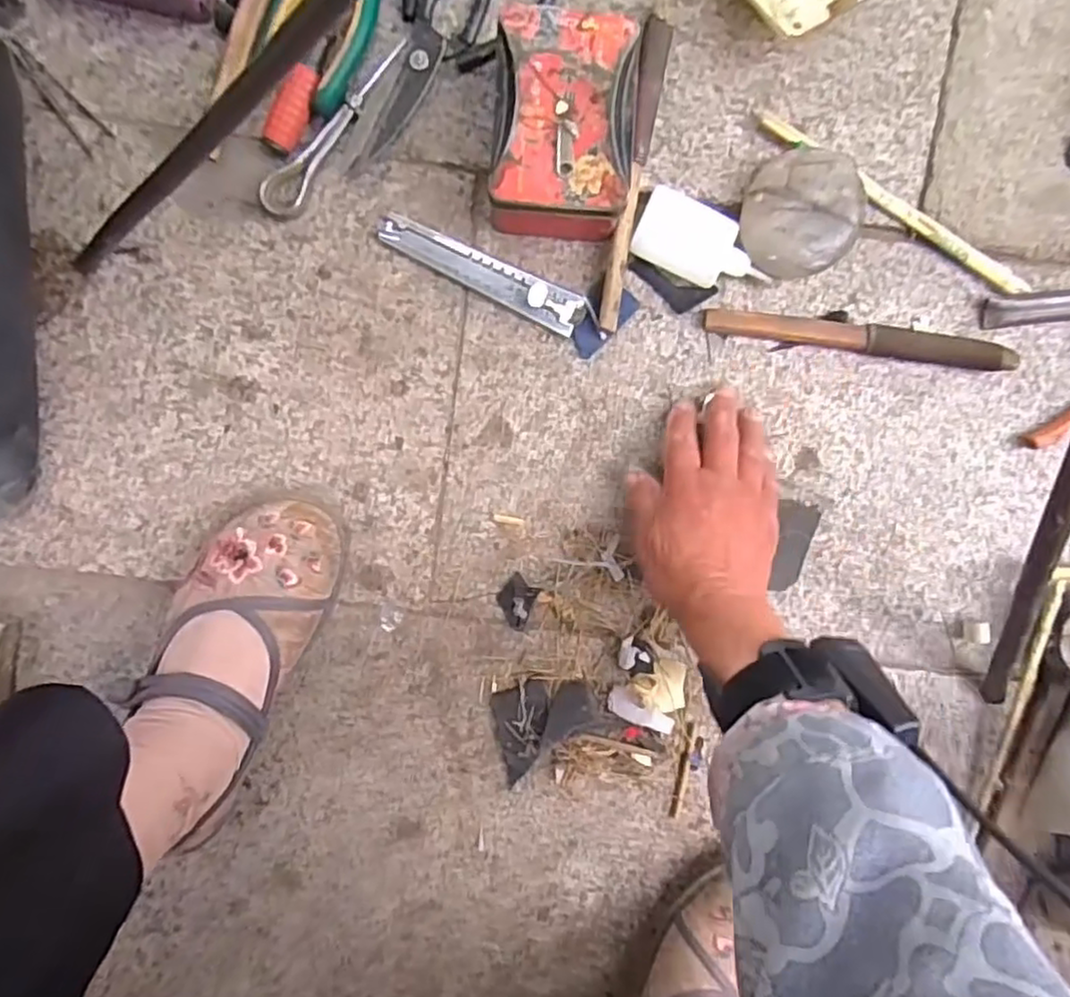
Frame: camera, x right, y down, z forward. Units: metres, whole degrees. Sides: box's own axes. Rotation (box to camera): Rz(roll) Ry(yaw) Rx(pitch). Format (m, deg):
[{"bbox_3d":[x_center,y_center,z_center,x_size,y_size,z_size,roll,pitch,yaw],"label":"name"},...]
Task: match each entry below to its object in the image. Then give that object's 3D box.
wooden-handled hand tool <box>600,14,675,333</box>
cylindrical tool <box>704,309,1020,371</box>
[{"bbox_3d":[0.066,-0.213,0.445,0.019,0.023,0.200,9,93,-3],"label":"wooden-handled hand tool"},{"bbox_3d":[0.224,-0.112,0.465,0.210,0.022,0.017,8,93,-3],"label":"cylindrical tool"}]

